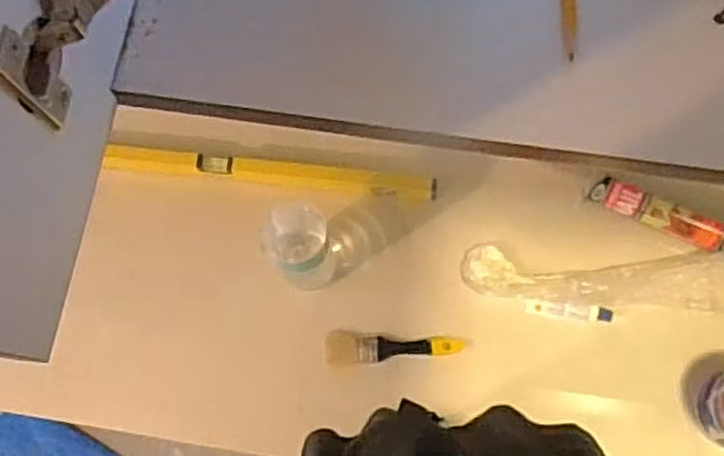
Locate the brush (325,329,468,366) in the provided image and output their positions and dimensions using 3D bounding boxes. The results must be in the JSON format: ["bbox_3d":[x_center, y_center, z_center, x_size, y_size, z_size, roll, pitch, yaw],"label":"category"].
[{"bbox_3d":[0.041,0.155,0.964,0.177,0.015,0.043,-1,75,2],"label":"brush"}]

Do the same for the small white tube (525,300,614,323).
[{"bbox_3d":[0.270,0.109,0.968,0.109,0.013,0.018,5,75,17],"label":"small white tube"}]

